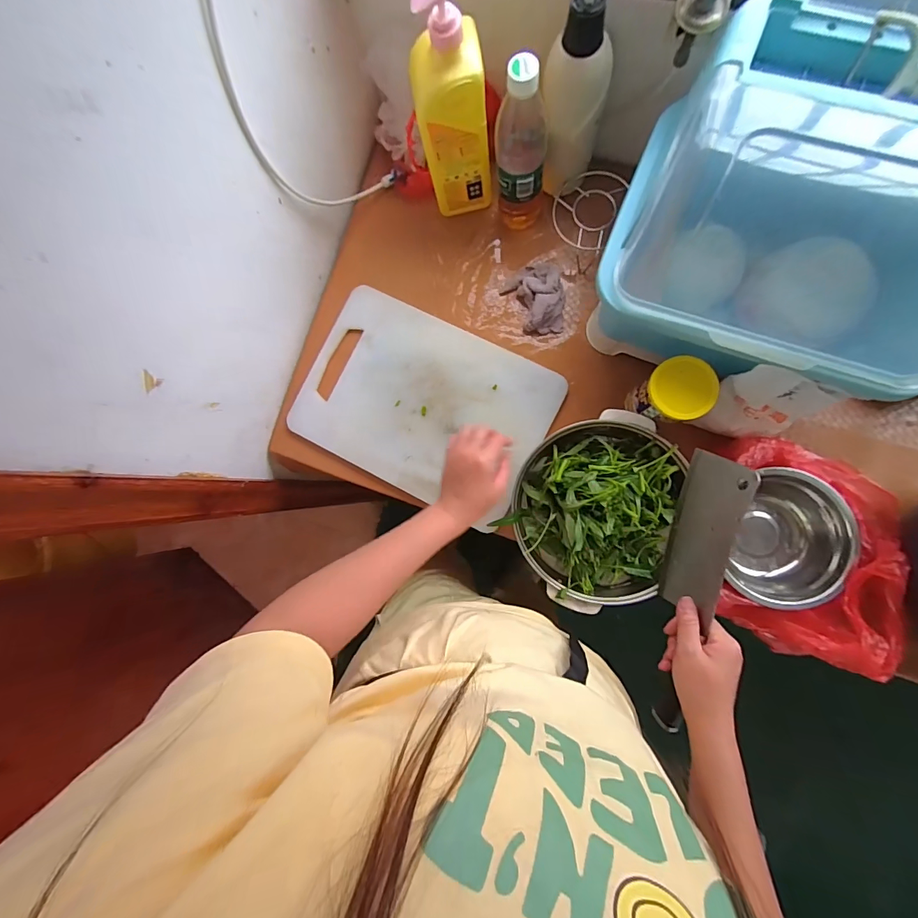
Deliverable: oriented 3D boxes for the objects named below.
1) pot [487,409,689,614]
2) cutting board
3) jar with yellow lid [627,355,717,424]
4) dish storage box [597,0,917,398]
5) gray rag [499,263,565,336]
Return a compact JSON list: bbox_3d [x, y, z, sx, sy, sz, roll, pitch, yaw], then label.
[{"bbox_3d":[0.184,0.066,0.553,0.220,0.093,0.262,16,88,8],"label":"pot"},{"bbox_3d":[-0.058,-0.085,0.629,0.371,0.017,0.260,27,89,9],"label":"cutting board"},{"bbox_3d":[0.273,-0.081,0.533,0.070,0.117,0.072,-1,86,7],"label":"jar with yellow lid"},{"bbox_3d":[0.355,-0.259,0.432,0.338,0.266,0.314,18,88,8],"label":"dish storage box"},{"bbox_3d":[0.116,-0.246,0.618,0.091,0.036,0.113,-15,84,6],"label":"gray rag"}]

